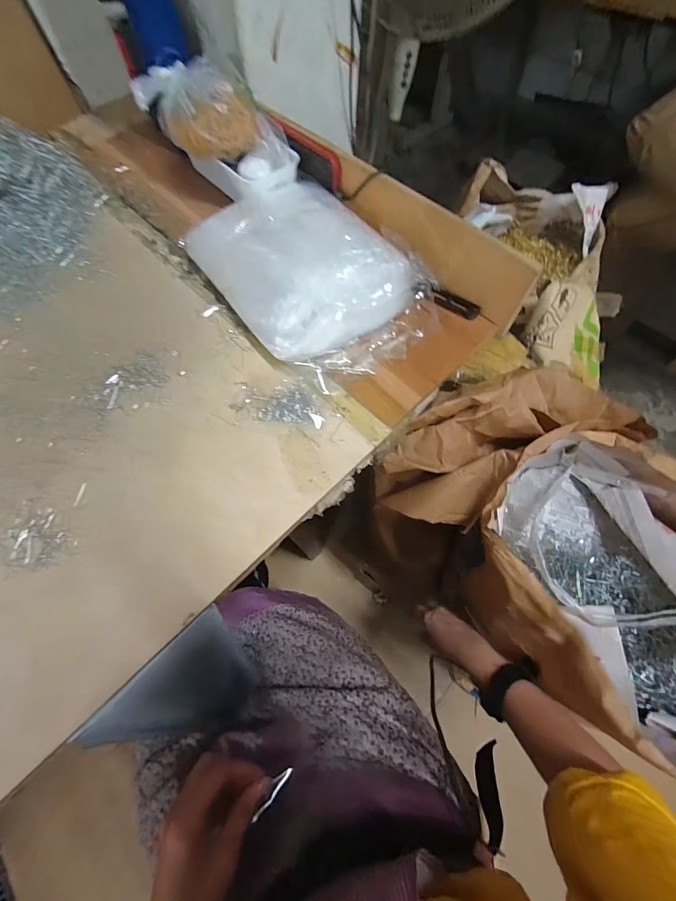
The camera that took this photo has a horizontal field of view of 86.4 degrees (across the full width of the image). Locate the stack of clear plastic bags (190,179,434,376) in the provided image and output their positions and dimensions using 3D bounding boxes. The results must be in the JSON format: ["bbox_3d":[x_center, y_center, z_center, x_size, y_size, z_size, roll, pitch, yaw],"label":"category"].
[{"bbox_3d":[-0.035,-0.223,0.445,0.210,0.061,0.298,-39,72,-14],"label":"stack of clear plastic bags"}]

